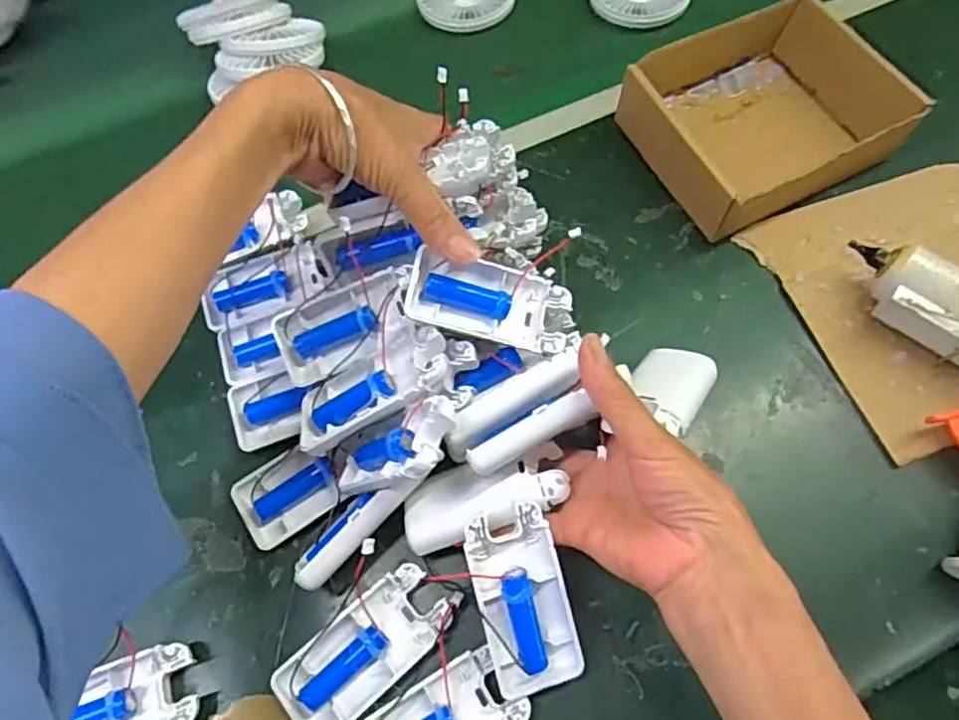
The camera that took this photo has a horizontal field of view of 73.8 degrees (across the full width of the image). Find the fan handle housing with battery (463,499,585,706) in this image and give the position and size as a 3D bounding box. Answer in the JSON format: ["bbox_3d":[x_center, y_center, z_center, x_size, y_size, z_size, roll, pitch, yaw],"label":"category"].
[{"bbox_3d":[0.022,0.124,0.329,0.045,0.014,0.094,-13,88,-14],"label":"fan handle housing with battery"}]

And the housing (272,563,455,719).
[{"bbox_3d":[-0.061,0.157,0.344,0.094,0.018,0.045,-39,69,-15],"label":"housing"}]

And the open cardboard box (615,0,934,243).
[{"bbox_3d":[0.204,-0.180,0.471,0.163,0.054,0.146,-27,66,-10],"label":"open cardboard box"}]

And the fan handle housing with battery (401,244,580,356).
[{"bbox_3d":[0.008,-0.031,0.367,0.098,0.017,0.043,14,68,-15],"label":"fan handle housing with battery"}]

